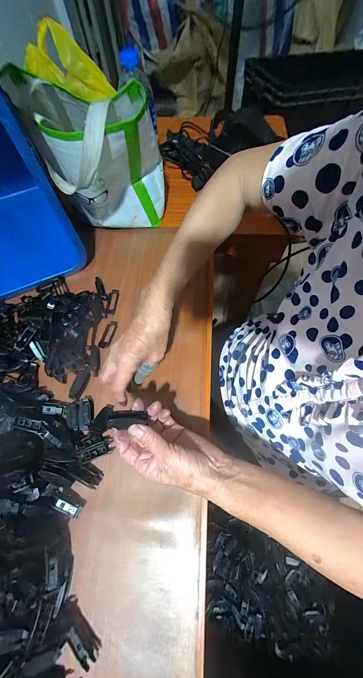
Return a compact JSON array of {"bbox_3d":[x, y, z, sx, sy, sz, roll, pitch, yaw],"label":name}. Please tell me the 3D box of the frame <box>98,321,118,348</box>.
[{"bbox_3d":[-0.135,-0.008,0.435,0.019,0.006,0.058,16,68,8],"label":"frame"}]

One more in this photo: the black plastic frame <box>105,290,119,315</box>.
[{"bbox_3d":[-0.136,-0.072,0.460,0.019,0.007,0.056,4,67,3],"label":"black plastic frame"}]

